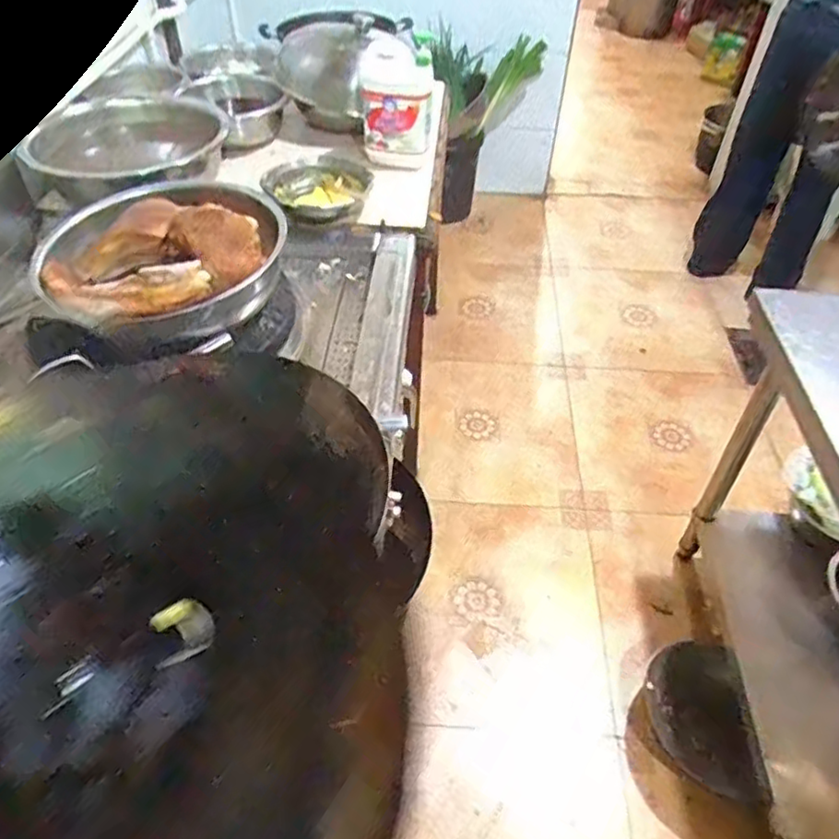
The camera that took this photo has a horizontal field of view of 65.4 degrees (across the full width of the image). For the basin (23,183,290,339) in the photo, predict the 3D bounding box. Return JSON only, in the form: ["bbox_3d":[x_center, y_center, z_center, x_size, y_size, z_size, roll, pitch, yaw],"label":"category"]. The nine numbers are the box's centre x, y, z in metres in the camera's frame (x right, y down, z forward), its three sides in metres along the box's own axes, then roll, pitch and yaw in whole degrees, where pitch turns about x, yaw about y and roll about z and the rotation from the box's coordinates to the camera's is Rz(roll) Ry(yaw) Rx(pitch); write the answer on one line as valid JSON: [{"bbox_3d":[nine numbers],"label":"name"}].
[{"bbox_3d":[-0.389,-0.248,1.017,0.362,0.159,0.349,0,47,-1],"label":"basin"}]

